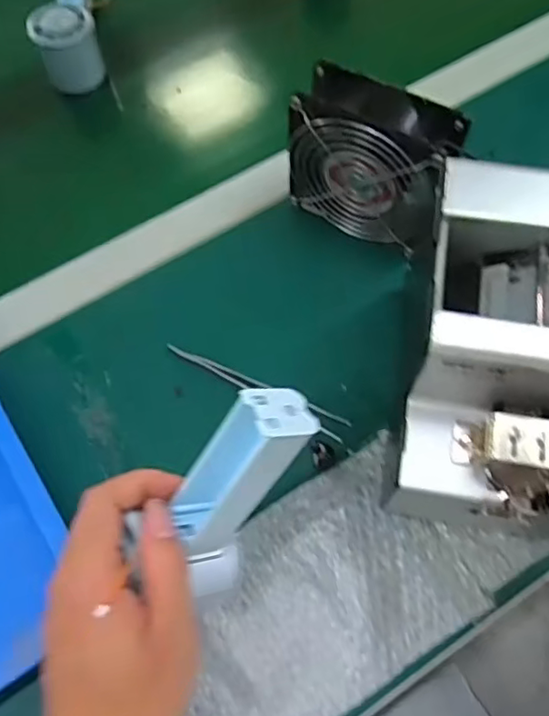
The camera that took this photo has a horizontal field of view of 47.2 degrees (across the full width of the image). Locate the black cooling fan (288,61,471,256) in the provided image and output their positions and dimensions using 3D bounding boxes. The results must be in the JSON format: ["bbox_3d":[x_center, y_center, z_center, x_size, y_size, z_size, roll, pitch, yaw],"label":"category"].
[{"bbox_3d":[0.071,-0.145,0.468,0.120,0.108,0.051,25,68,13],"label":"black cooling fan"}]

